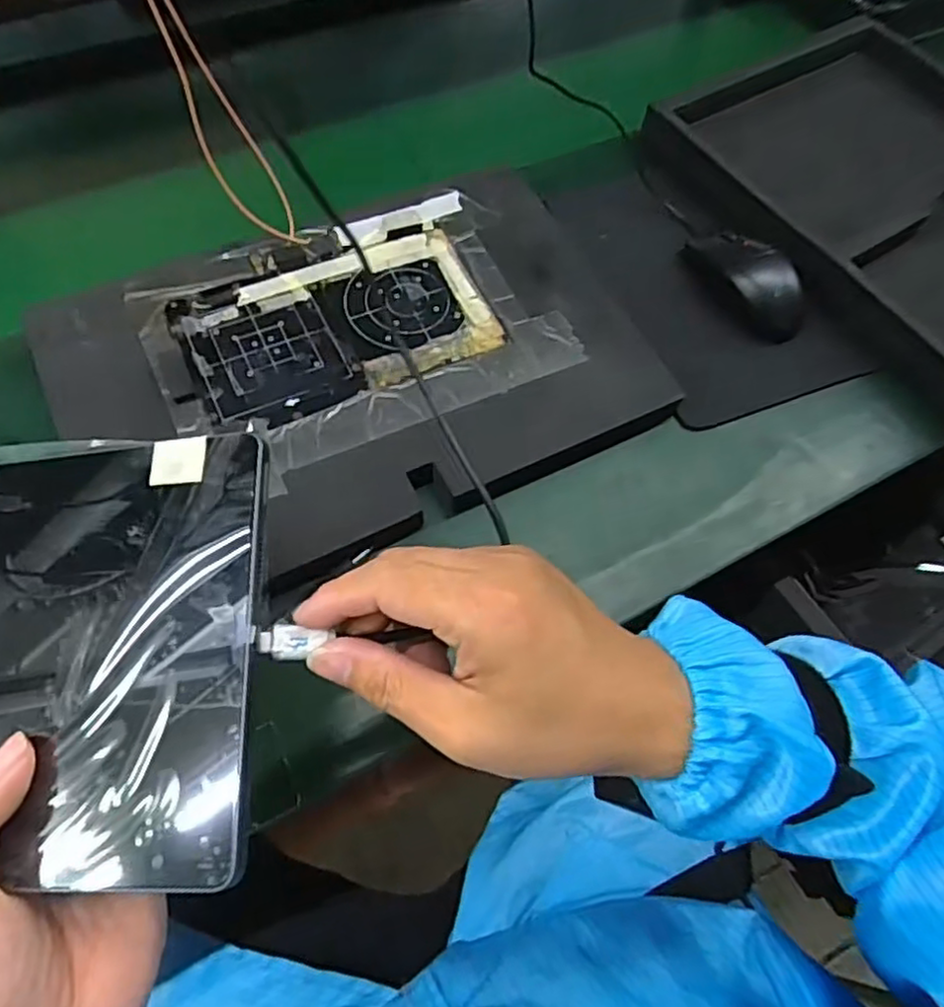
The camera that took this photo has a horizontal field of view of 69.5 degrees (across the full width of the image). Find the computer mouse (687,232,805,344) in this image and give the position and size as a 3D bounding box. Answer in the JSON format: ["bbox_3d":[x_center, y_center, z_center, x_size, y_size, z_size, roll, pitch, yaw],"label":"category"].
[{"bbox_3d":[0.230,-0.181,0.554,0.059,0.039,0.114,-23,67,-14],"label":"computer mouse"}]

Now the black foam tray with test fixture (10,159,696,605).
[{"bbox_3d":[-0.072,-0.095,0.477,0.381,0.033,0.249,-22,67,-14],"label":"black foam tray with test fixture"}]

